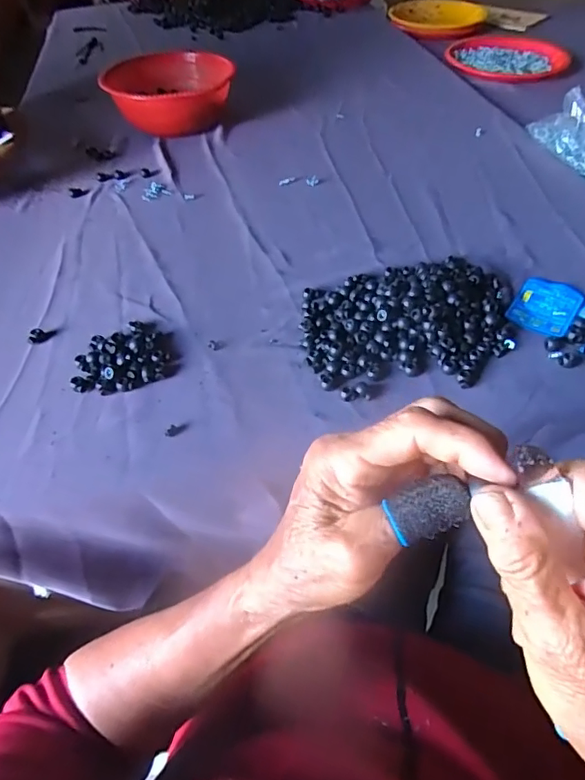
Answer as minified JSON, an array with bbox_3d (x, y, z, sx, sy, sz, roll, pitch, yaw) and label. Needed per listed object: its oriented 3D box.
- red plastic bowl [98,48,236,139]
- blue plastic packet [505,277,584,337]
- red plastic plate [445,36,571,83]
[{"bbox_3d":[-0.244,-0.577,0.993,0.215,0.098,0.242,-18,49,-14],"label":"red plastic bowl"},{"bbox_3d":[0.292,-0.098,0.595,0.066,0.004,0.100,25,53,23],"label":"blue plastic packet"},{"bbox_3d":[0.474,-0.758,1.171,0.234,0.022,0.247,-1,47,1],"label":"red plastic plate"}]

